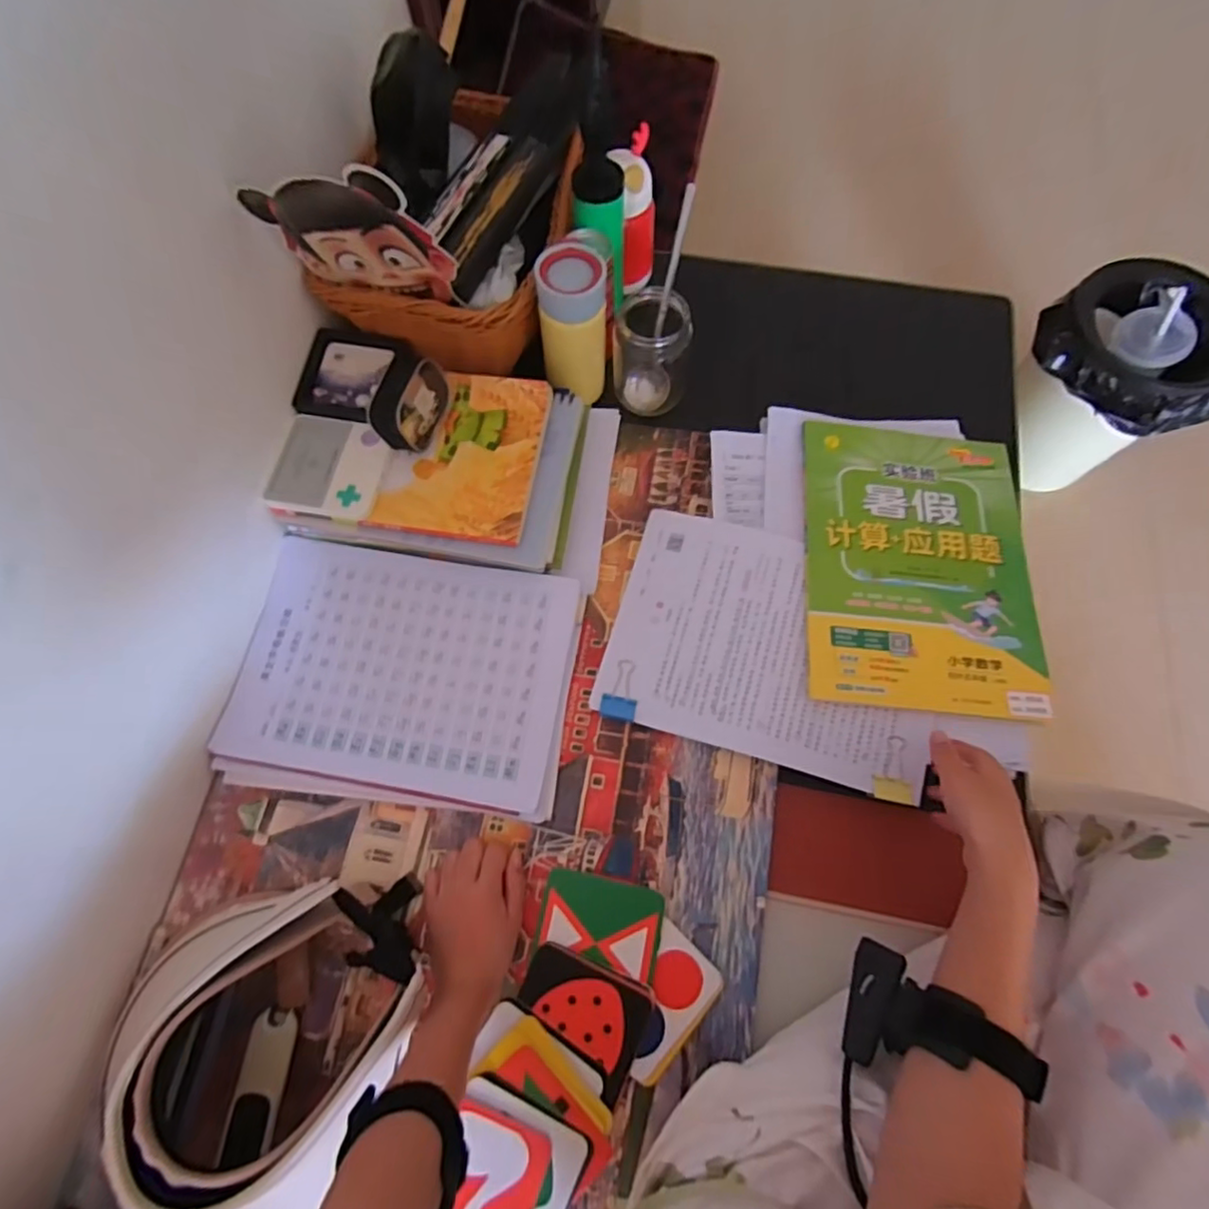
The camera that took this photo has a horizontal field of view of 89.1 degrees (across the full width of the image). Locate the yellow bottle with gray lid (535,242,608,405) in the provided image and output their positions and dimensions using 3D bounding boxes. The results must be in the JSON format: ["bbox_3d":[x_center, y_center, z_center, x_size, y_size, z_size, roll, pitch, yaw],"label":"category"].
[{"bbox_3d":[-0.031,-0.272,0.617,0.066,0.153,0.074,-5,71,-1],"label":"yellow bottle with gray lid"}]

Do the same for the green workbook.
[{"bbox_3d":[0.301,-0.043,0.590,0.211,0.018,0.289,5,71,2],"label":"green workbook"}]

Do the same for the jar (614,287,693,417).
[{"bbox_3d":[0.050,-0.258,0.634,0.073,0.105,0.067,0,71,1],"label":"jar"}]

